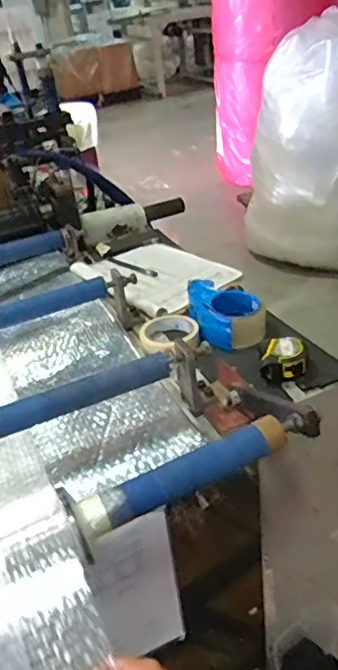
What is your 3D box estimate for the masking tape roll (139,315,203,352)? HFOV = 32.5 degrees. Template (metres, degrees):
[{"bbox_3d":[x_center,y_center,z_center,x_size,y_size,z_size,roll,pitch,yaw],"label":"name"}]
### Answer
[{"bbox_3d":[-0.002,0.003,0.940,0.087,0.034,0.086,-5,32,3],"label":"masking tape roll"}]

